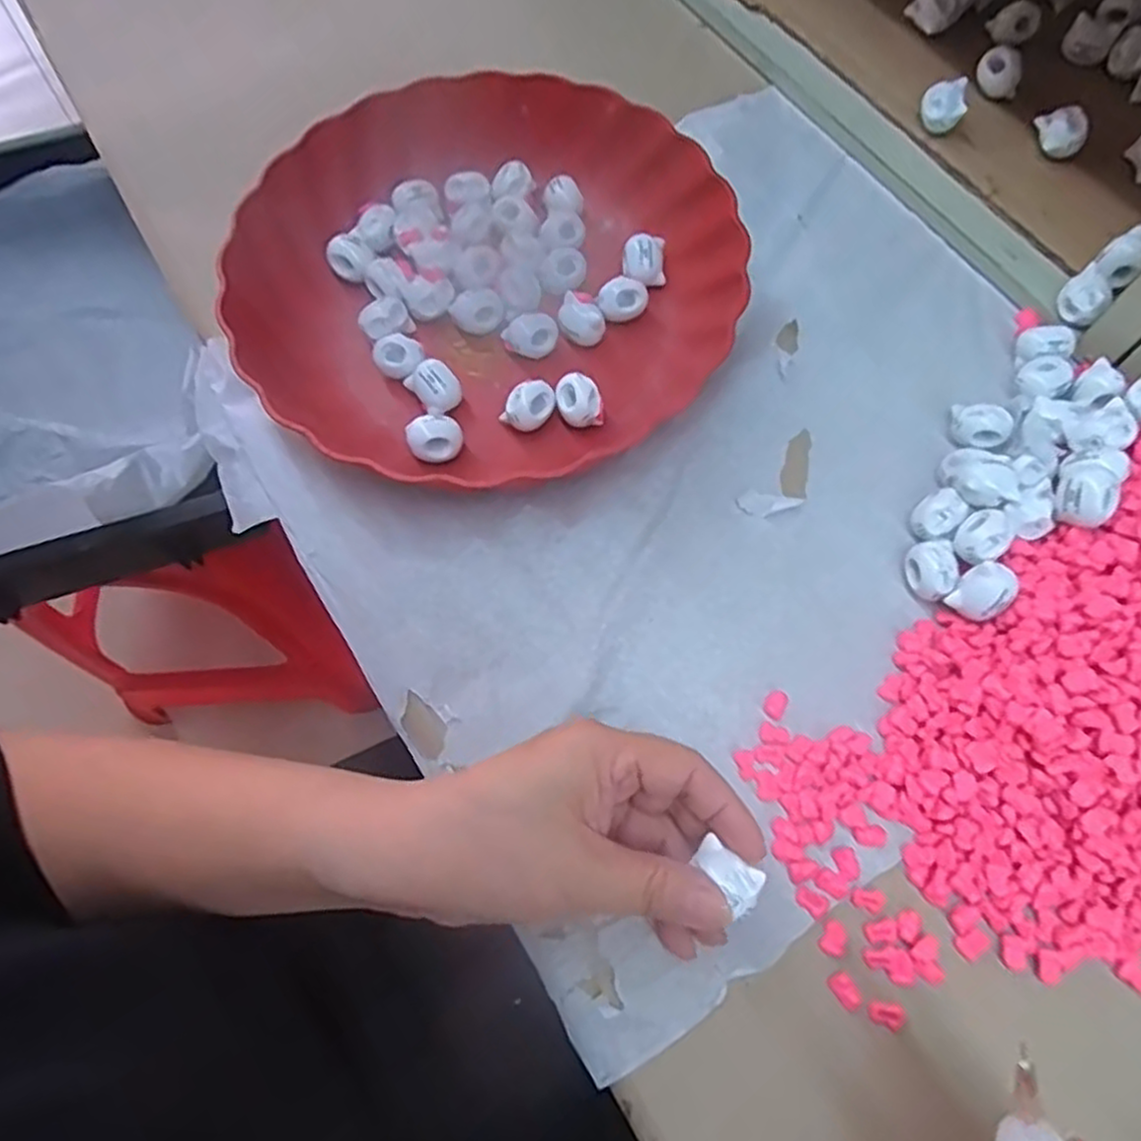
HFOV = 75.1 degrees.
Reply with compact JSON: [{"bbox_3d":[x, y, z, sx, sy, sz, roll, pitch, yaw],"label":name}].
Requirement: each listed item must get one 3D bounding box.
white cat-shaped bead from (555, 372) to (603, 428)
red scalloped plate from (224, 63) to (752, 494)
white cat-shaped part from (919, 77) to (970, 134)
[{"bbox_3d":[0.004,-0.081,0.359,0.022,0.021,0.021,0,67,1],"label":"white cat-shaped bead"},{"bbox_3d":[-0.043,-0.153,0.364,0.234,0.035,0.222,0,67,1],"label":"red scalloped plate"},{"bbox_3d":[0.208,-0.258,0.414,0.024,0.020,0.023,26,70,11],"label":"white cat-shaped part"}]

